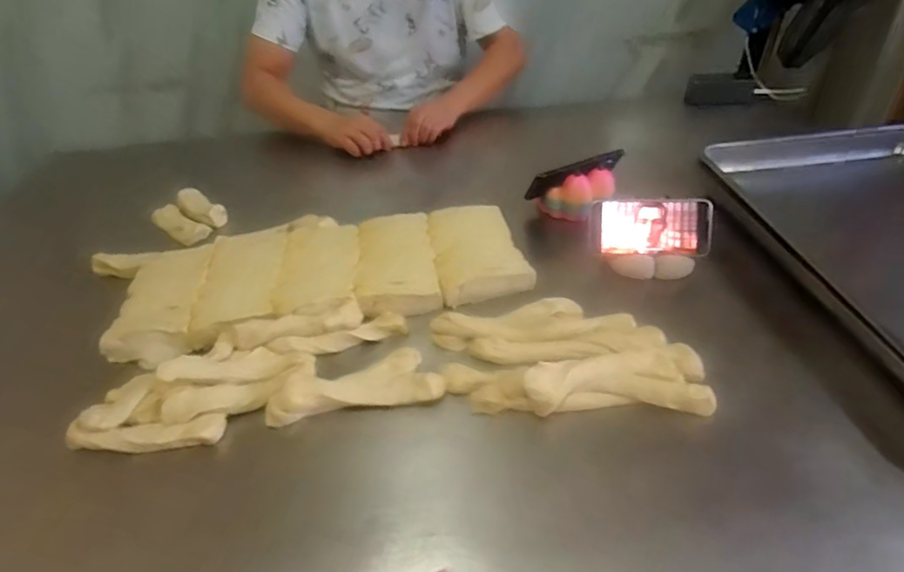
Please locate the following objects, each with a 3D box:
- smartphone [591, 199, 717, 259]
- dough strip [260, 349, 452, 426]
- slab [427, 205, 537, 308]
[{"bbox_3d":[0.260,-0.077,0.686,0.150,0.071,0.009,2,6,4],"label":"smartphone"},{"bbox_3d":[-0.104,0.093,0.553,0.183,0.037,0.072,-8,42,-4],"label":"dough strip"},{"bbox_3d":[0.028,-0.055,0.727,0.118,0.026,0.178,-12,41,-8],"label":"slab"}]

